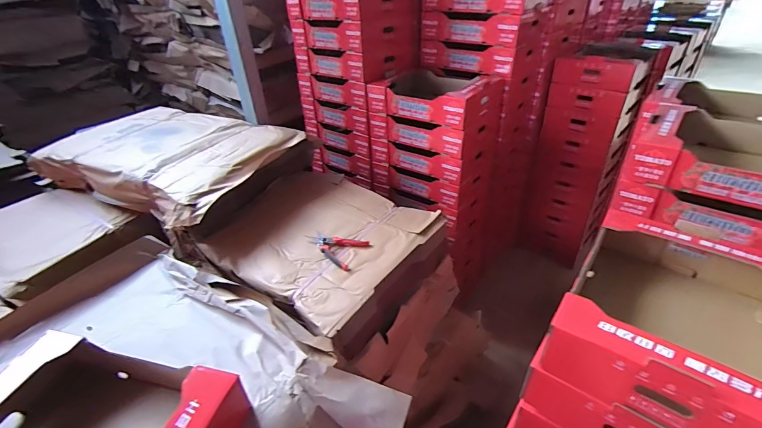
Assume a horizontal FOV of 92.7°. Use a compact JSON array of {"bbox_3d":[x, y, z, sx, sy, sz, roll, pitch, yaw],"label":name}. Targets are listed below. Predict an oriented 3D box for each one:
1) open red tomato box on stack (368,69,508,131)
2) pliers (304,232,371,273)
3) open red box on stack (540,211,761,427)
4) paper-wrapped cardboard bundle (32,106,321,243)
[{"bbox_3d":[0.218,-0.453,1.373,0.406,0.124,0.367,23,43,33],"label":"open red tomato box on stack"},{"bbox_3d":[-0.110,0.081,1.007,0.165,0.026,0.118,27,45,37],"label":"pliers"},{"bbox_3d":[0.493,0.166,0.609,0.289,0.140,0.423,24,43,33],"label":"open red box on stack"},{"bbox_3d":[-0.728,-0.223,1.315,0.802,0.189,0.609,12,38,22],"label":"paper-wrapped cardboard bundle"}]

